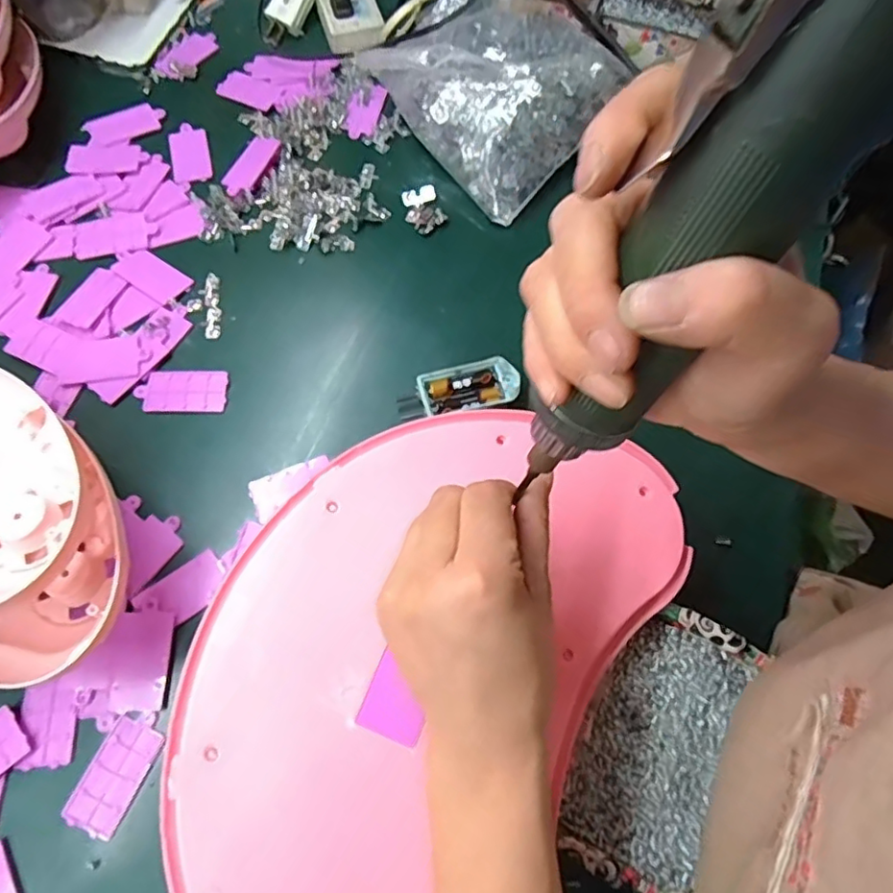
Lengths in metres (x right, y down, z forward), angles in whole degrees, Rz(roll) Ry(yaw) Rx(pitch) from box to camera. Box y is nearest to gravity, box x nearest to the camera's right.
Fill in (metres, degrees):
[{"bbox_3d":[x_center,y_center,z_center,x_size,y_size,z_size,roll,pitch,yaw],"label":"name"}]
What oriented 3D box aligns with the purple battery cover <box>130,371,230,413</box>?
[{"bbox_3d":[-0.201,-0.042,0.454,0.066,0.004,0.034,-1,69,-2],"label":"purple battery cover"}]

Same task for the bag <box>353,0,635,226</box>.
[{"bbox_3d":[0.037,-0.330,0.540,0.209,0.068,0.196,37,72,12],"label":"bag"}]

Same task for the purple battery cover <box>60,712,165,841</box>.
[{"bbox_3d":[-0.198,0.195,0.360,0.033,0.005,0.067,25,70,7],"label":"purple battery cover"}]

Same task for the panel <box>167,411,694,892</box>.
[{"bbox_3d":[-0.022,0.117,0.323,0.206,0.015,0.336,30,71,9],"label":"panel"}]

